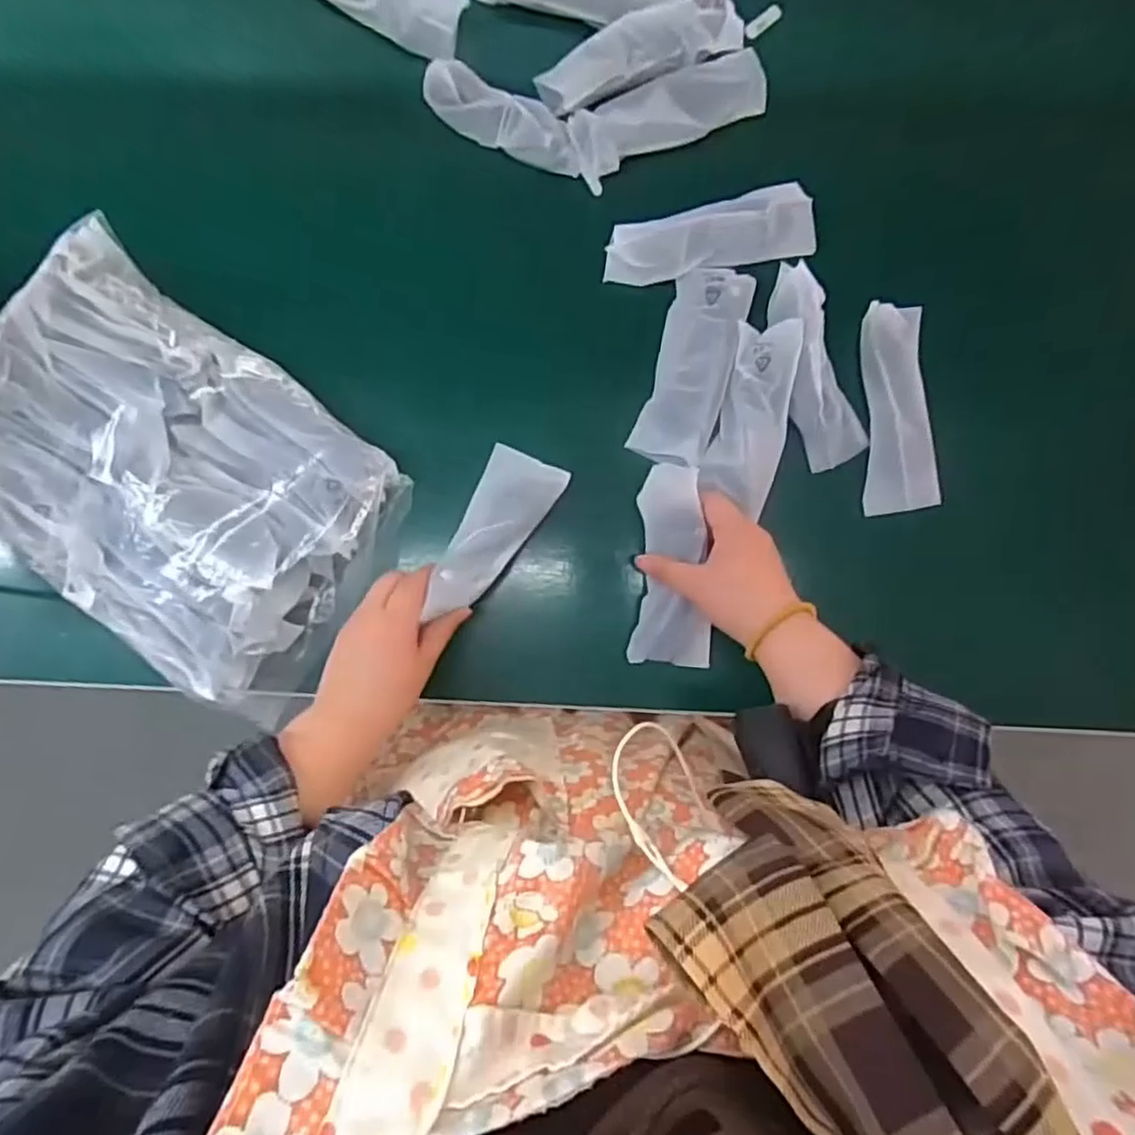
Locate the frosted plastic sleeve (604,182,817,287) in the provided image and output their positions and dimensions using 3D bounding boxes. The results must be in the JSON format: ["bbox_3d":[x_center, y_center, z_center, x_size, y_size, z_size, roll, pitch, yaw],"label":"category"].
[{"bbox_3d":[0.102,-0.243,0.499,0.148,0.021,0.051,-7,91,1],"label":"frosted plastic sleeve"}]

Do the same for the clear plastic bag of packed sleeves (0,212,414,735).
[{"bbox_3d":[-0.279,-0.062,0.494,0.306,0.066,0.207,37,92,0],"label":"clear plastic bag of packed sleeves"}]

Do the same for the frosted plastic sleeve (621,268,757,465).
[{"bbox_3d":[0.093,-0.147,0.510,0.056,0.021,0.141,17,91,1],"label":"frosted plastic sleeve"}]

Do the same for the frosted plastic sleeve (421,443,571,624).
[{"bbox_3d":[-0.057,-0.023,0.498,0.057,0.022,0.136,30,70,1],"label":"frosted plastic sleeve"}]

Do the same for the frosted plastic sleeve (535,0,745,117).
[{"bbox_3d":[0.052,-0.374,0.499,0.144,0.015,0.044,-20,90,2],"label":"frosted plastic sleeve"}]

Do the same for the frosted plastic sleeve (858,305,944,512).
[{"bbox_3d":[0.239,-0.115,0.502,0.043,0.017,0.149,-3,91,1],"label":"frosted plastic sleeve"}]

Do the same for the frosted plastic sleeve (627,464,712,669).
[{"bbox_3d":[0.075,0.002,0.498,0.057,0.018,0.146,-1,100,1],"label":"frosted plastic sleeve"}]

